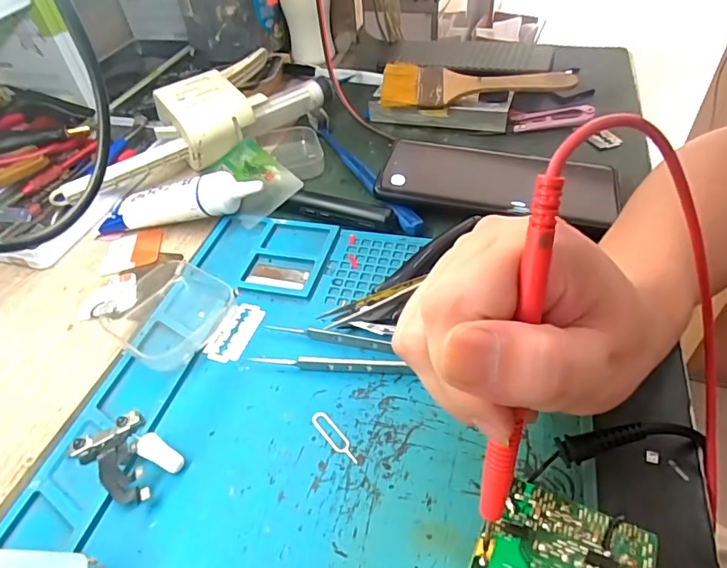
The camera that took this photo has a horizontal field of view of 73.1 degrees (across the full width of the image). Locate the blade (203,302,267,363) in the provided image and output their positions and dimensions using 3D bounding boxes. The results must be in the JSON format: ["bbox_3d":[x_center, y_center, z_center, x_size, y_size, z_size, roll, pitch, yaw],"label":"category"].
[{"bbox_3d":[-0.075,0.027,0.287,0.022,0.004,0.042,10,48,15],"label":"blade"}]

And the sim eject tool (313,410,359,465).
[{"bbox_3d":[-0.014,0.073,0.236,0.008,0.004,0.033,-33,52,-24],"label":"sim eject tool"}]

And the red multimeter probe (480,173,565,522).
[{"bbox_3d":[0.047,0.025,0.150,0.008,0.115,0.009,8,23,14],"label":"red multimeter probe"}]

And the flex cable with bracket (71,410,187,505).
[{"bbox_3d":[-0.112,0.081,0.233,0.052,0.009,0.031,25,53,27],"label":"flex cable with bracket"}]

